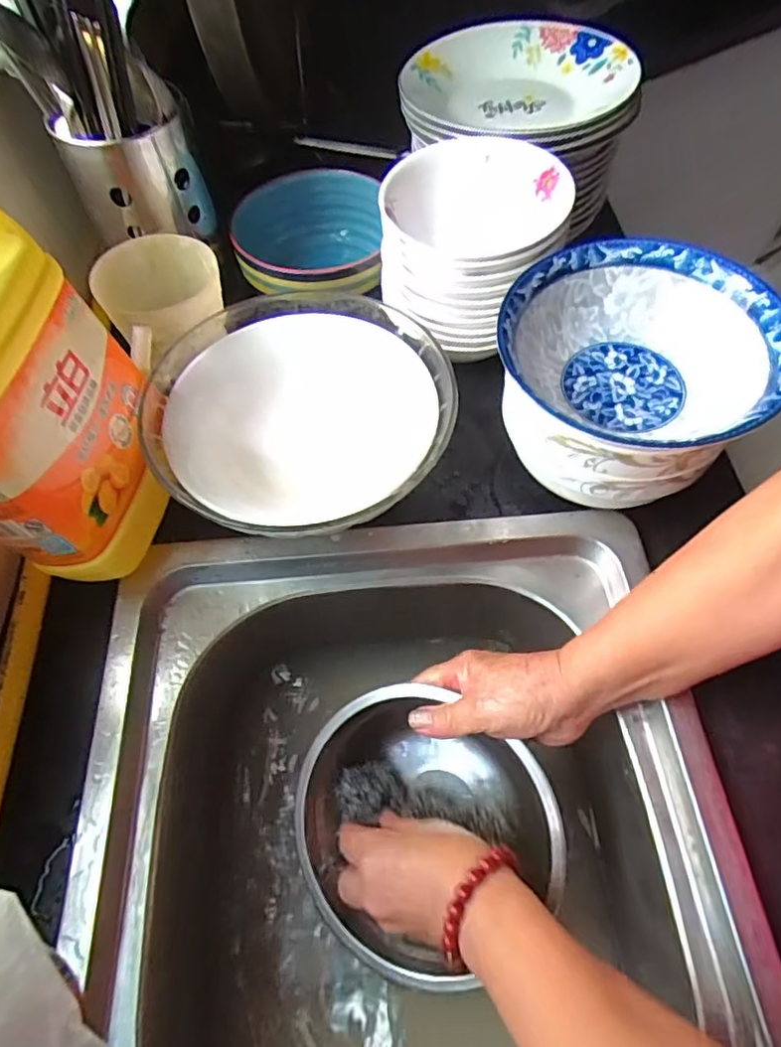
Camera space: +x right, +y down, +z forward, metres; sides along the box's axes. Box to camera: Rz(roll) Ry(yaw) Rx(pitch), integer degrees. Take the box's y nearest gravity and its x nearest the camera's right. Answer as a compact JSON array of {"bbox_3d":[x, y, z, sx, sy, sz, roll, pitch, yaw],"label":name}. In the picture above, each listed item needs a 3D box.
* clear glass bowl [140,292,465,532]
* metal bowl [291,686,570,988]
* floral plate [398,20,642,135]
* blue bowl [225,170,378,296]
[{"bbox_3d":[-0.068,-0.084,0.452,0.207,0.078,0.177,-16,59,-8],"label":"clear glass bowl"},{"bbox_3d":[0.025,0.207,0.418,0.190,0.059,0.190,-3,82,22],"label":"metal bowl"},{"bbox_3d":[0.108,-0.377,0.517,0.190,0.037,0.175,-1,59,1],"label":"floral plate"},{"bbox_3d":[-0.075,-0.250,0.549,0.128,0.067,0.151,-2,59,1],"label":"blue bowl"}]

